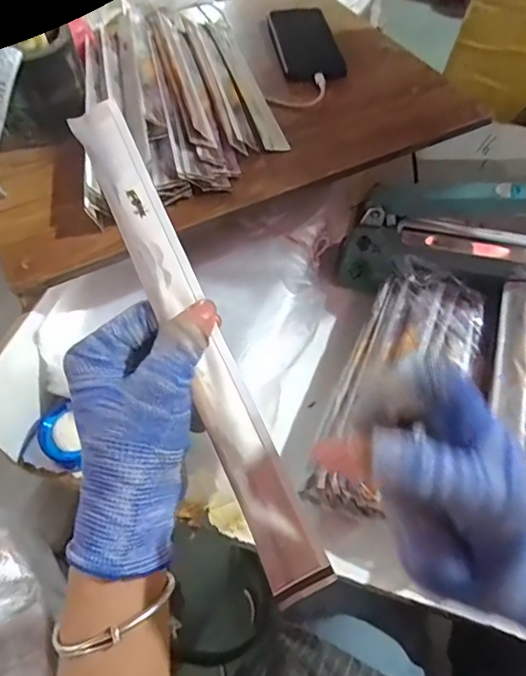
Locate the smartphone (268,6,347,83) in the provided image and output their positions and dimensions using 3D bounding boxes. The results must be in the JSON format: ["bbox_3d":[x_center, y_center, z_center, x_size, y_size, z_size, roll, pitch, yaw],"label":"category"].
[{"bbox_3d":[0.054,-0.386,0.631,0.079,0.008,0.170,-6,57,-4],"label":"smartphone"}]

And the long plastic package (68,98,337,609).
[{"bbox_3d":[-0.037,-0.006,0.248,0.028,0.006,0.274,-23,78,-14],"label":"long plastic package"}]

